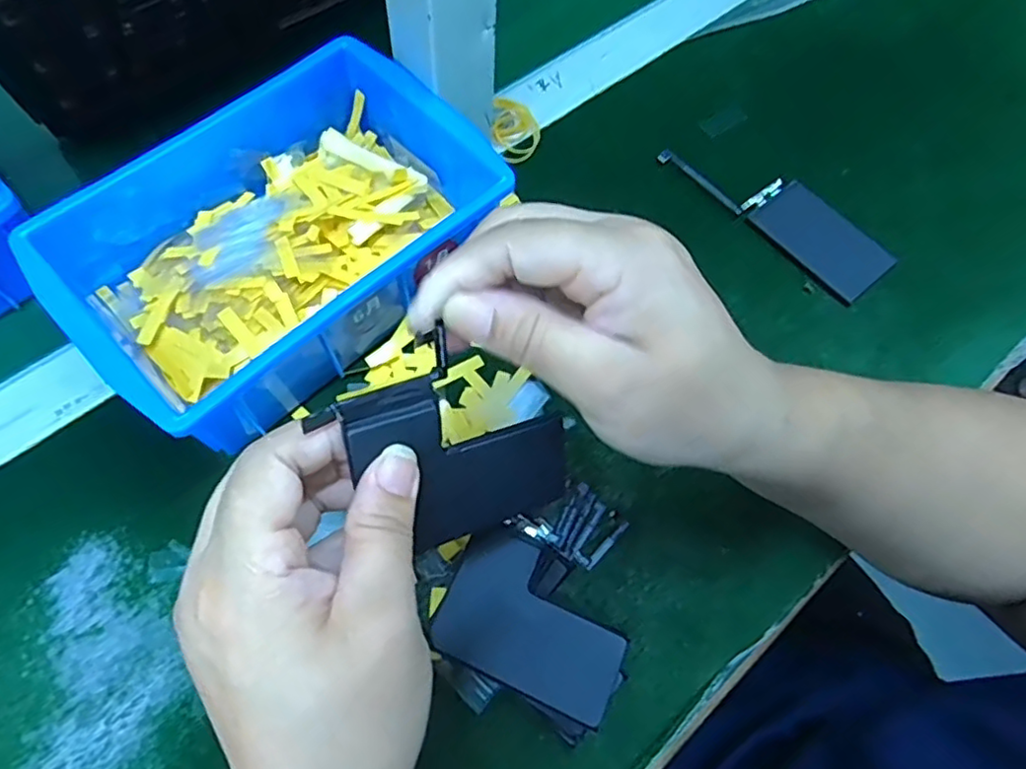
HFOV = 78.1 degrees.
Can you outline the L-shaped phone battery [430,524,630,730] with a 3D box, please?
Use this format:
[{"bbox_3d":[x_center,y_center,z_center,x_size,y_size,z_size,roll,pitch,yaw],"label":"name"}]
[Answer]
[{"bbox_3d":[0.010,0.097,0.261,0.075,0.004,0.055,24,66,10],"label":"L-shaped phone battery"}]

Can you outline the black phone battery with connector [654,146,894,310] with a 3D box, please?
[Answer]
[{"bbox_3d":[0.161,-0.108,0.385,0.047,0.008,0.141,-39,72,-18],"label":"black phone battery with connector"}]

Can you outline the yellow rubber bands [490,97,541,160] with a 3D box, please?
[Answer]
[{"bbox_3d":[0.002,-0.164,0.404,0.029,0.009,0.044,4,64,-1],"label":"yellow rubber bands"}]

